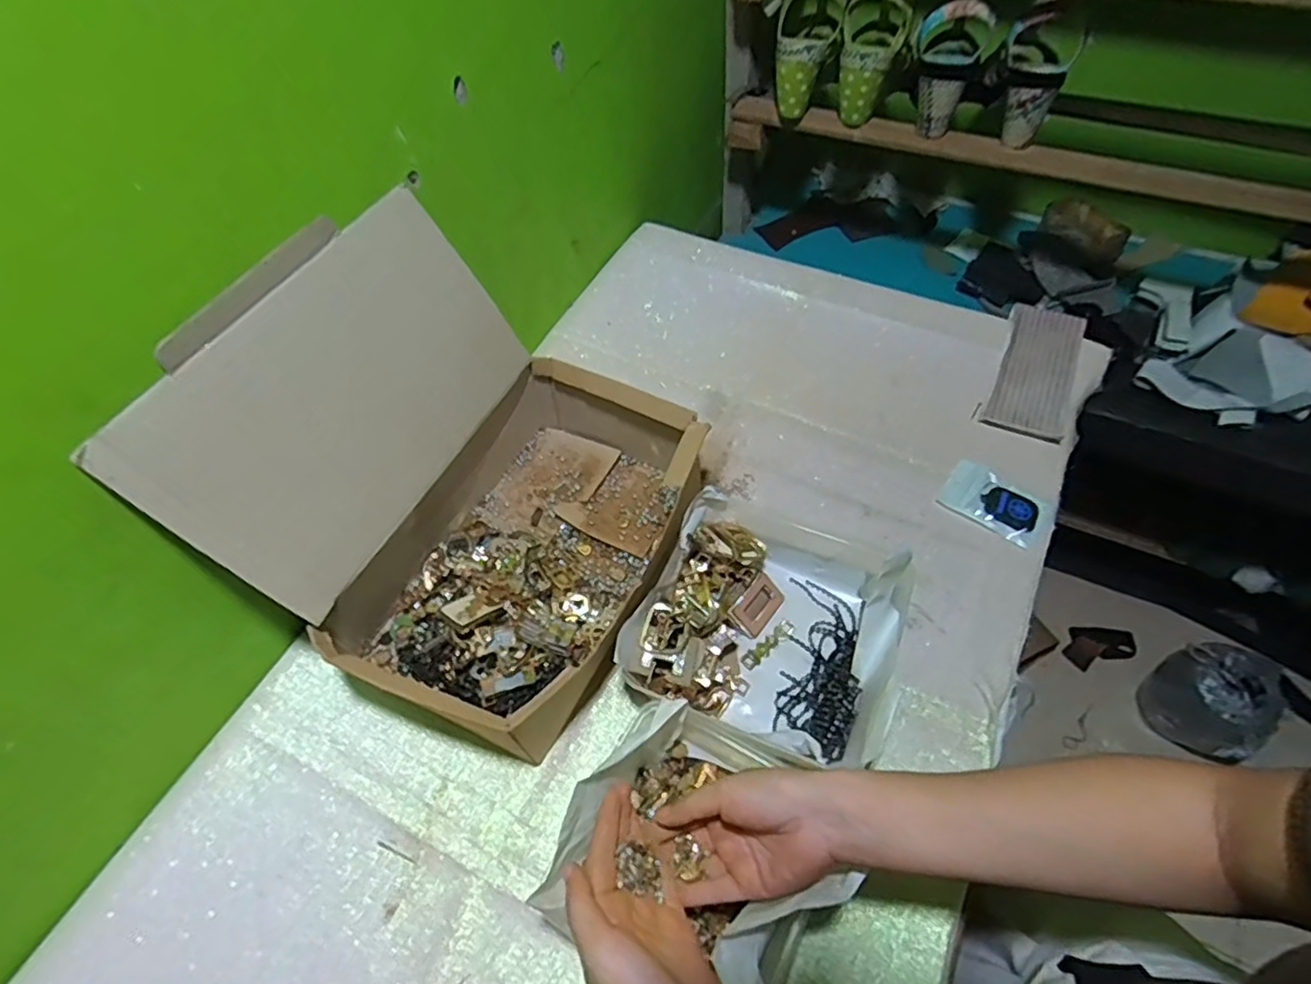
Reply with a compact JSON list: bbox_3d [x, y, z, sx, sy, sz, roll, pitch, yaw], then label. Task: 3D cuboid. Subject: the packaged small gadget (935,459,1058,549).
[{"bbox_3d":[0.346,0.011,0.658,0.099,0.015,0.066,36,65,23],"label":"packaged small gadget"}]

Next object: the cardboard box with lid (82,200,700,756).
[{"bbox_3d":[-0.145,-0.010,0.536,0.303,0.274,0.329,22,61,16],"label":"cardboard box with lid"}]

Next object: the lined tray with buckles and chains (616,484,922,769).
[{"bbox_3d":[0.100,0.112,0.559,0.201,0.081,0.198,20,60,15],"label":"lined tray with buckles and chains"}]

